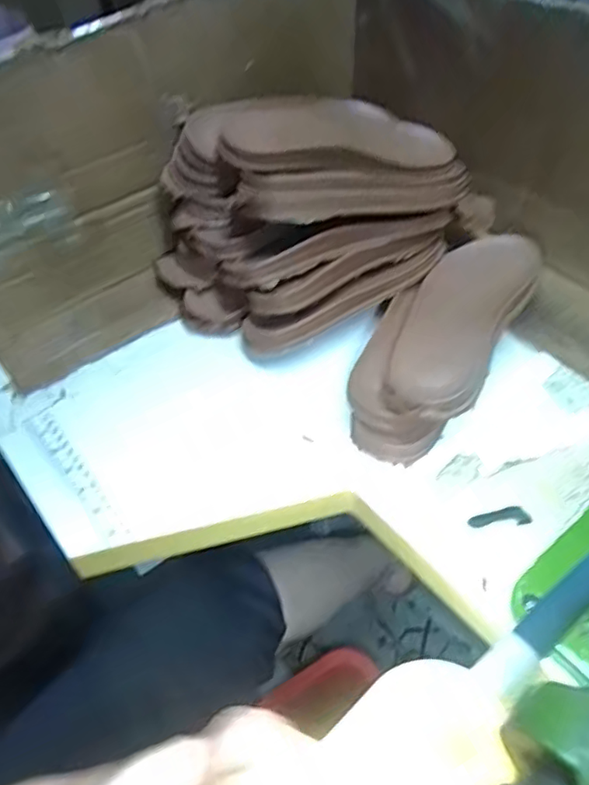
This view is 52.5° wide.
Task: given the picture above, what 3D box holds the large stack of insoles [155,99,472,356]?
[{"bbox_3d":[0.018,-0.193,0.617,0.314,0.130,0.240,-28,53,-21],"label":"large stack of insoles"}]

